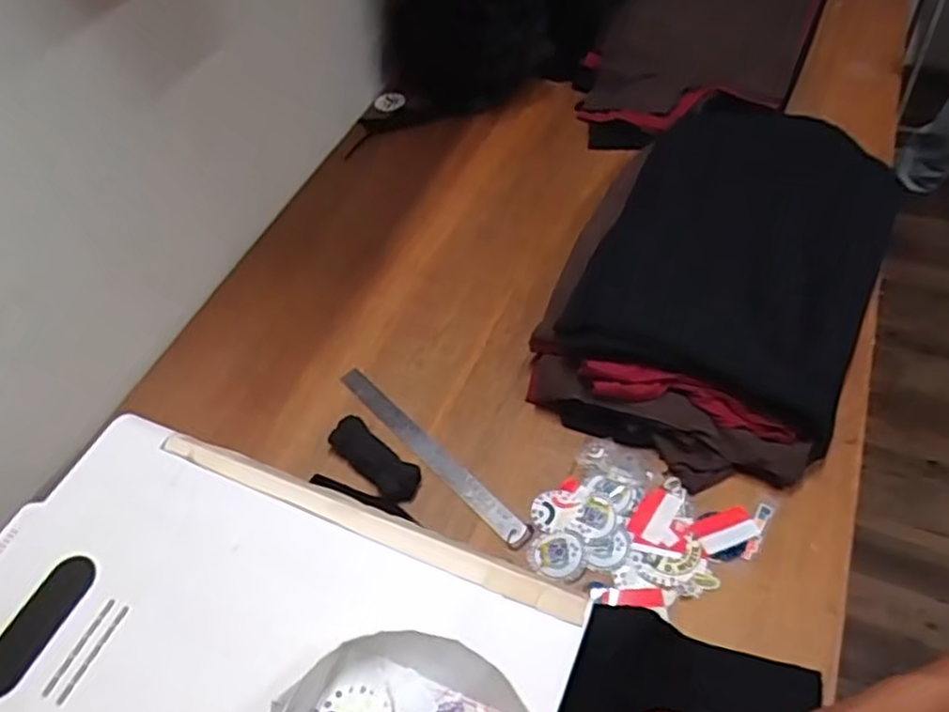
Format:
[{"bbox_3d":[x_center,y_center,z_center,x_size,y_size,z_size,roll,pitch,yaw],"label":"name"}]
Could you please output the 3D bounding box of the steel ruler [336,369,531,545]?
[{"bbox_3d":[-0.056,0.113,0.875,0.029,0.009,0.315,-34,57,-29],"label":"steel ruler"}]

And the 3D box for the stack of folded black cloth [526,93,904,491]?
[{"bbox_3d":[0.327,-0.141,0.983,0.358,0.107,0.628,17,52,18],"label":"stack of folded black cloth"}]

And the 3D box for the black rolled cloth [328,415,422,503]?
[{"bbox_3d":[-0.118,0.122,0.858,0.124,0.026,0.044,34,61,28],"label":"black rolled cloth"}]

